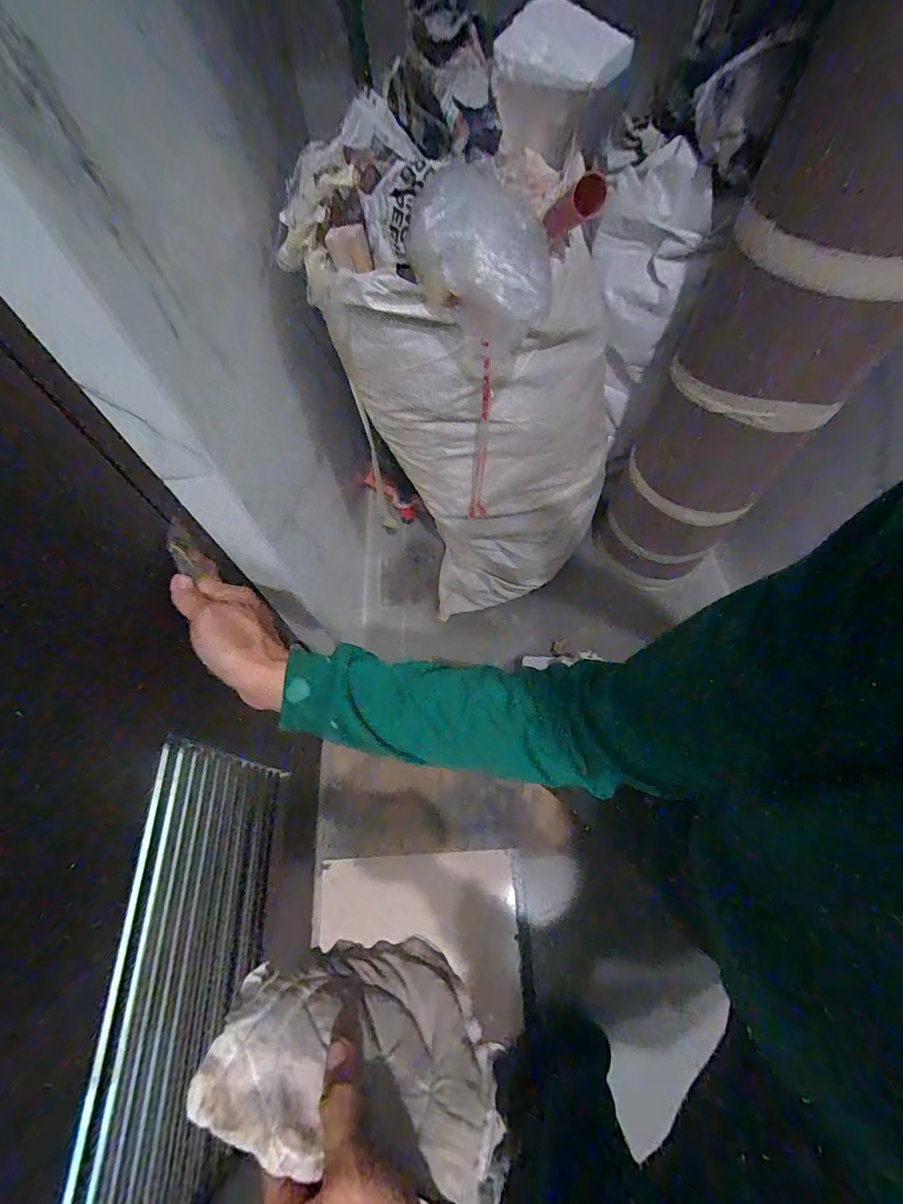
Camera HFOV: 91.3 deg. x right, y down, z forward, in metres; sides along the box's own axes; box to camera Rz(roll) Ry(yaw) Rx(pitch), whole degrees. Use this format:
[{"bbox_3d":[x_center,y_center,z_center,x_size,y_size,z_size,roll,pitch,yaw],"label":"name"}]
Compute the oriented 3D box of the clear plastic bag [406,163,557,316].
[{"bbox_3d":[0.035,-0.311,0.380,0.132,0.061,0.102,28,67,14],"label":"clear plastic bag"}]

